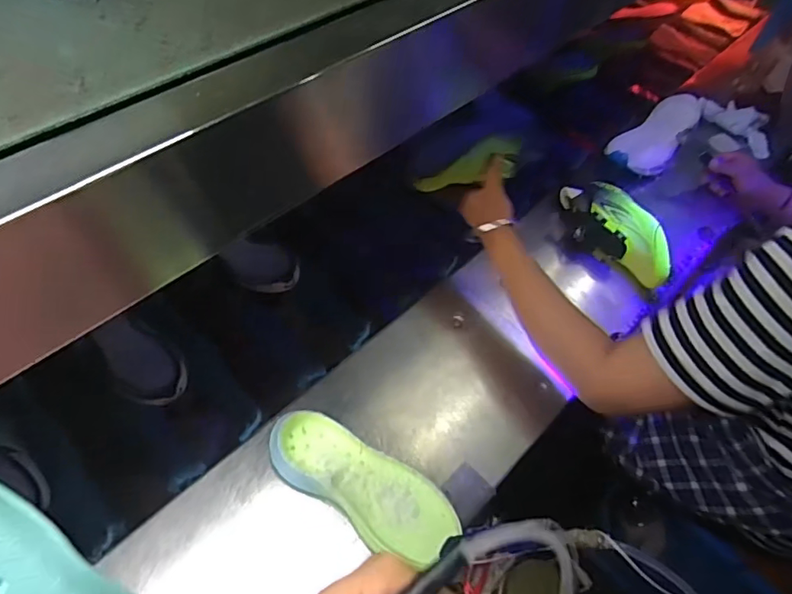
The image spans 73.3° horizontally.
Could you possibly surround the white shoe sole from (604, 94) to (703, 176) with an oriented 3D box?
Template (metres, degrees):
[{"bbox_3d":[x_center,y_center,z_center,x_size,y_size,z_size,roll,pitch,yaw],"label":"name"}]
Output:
[{"bbox_3d":[0.492,-0.320,0.995,0.106,0.044,0.305,35,59,18],"label":"white shoe sole"}]

